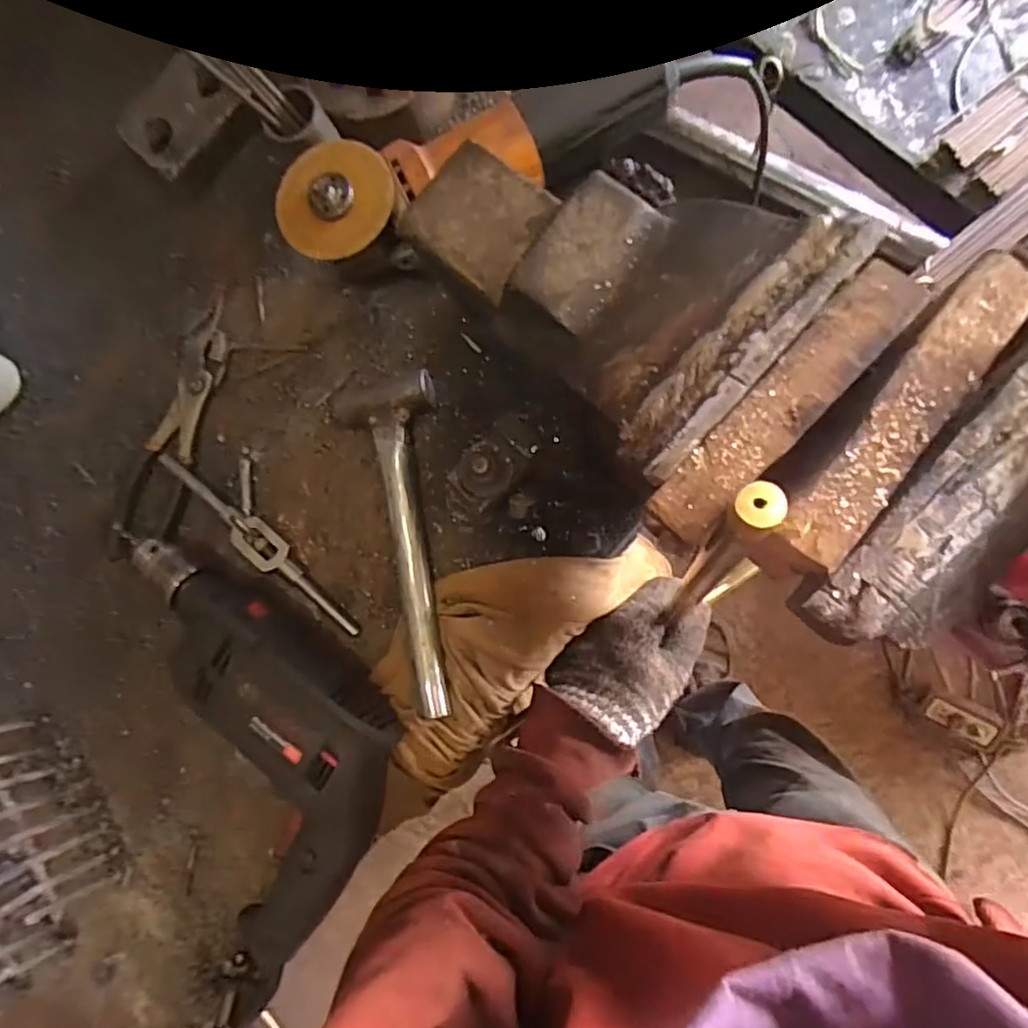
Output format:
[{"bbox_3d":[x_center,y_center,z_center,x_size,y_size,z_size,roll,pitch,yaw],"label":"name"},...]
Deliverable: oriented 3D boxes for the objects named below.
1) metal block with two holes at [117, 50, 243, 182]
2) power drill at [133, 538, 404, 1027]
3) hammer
[{"bbox_3d":[-0.272,-0.321,0.500,0.071,0.034,0.086,41,92,10],"label":"metal block with two holes"},{"bbox_3d":[-0.218,0.183,0.428,0.248,0.069,0.242,32,88,8],"label":"power drill"},{"bbox_3d":[-0.076,0.017,0.446,0.069,0.033,0.254,-12,83,5],"label":"hammer"}]

